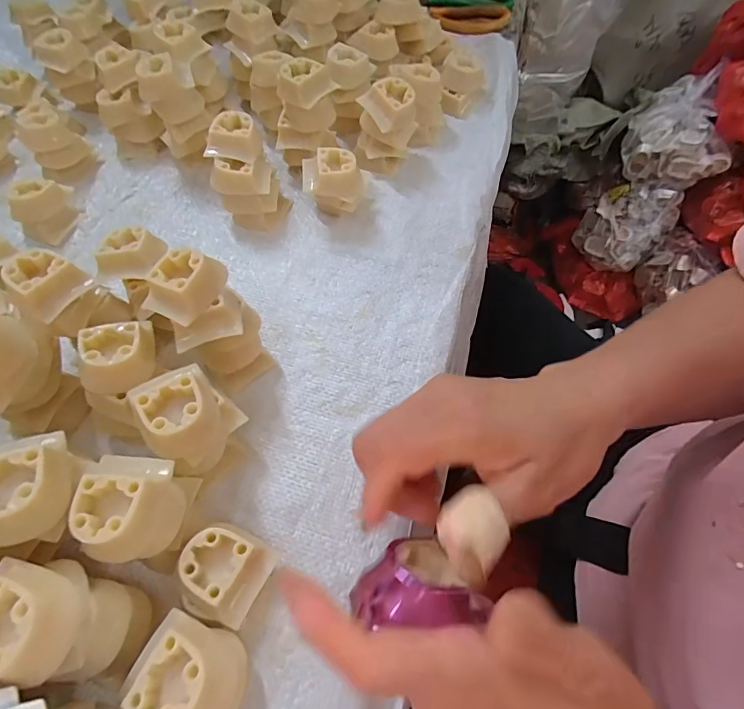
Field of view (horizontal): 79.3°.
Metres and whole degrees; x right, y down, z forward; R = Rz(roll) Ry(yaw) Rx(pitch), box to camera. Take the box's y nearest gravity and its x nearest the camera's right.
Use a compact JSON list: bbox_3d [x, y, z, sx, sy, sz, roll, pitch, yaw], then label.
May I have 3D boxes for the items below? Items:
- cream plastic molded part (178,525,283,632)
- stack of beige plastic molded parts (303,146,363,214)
[{"bbox_3d":[-0.073,0.110,0.227,0.038,0.032,0.039,24,64,15],"label":"cream plastic molded part"},{"bbox_3d":[-0.031,-0.132,0.356,0.045,0.048,0.034,-6,60,-1],"label":"stack of beige plastic molded parts"}]

